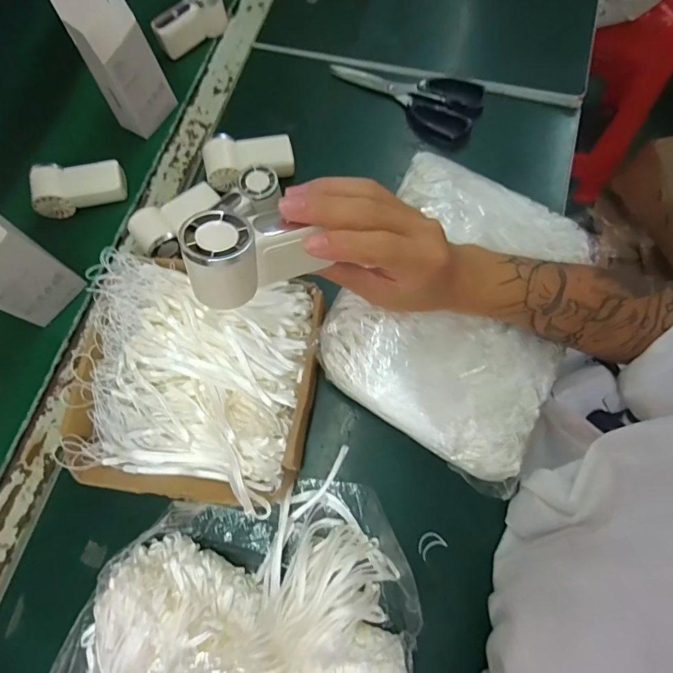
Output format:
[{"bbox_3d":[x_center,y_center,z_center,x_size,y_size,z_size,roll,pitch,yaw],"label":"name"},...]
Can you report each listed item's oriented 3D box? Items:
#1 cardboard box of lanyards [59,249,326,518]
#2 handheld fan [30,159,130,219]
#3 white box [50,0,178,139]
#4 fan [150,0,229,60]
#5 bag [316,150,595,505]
[{"bbox_3d":[-0.121,0.040,0.377,0.200,0.064,0.210,8,73,5],"label":"cardboard box of lanyards"},{"bbox_3d":[-0.281,-0.167,0.468,0.094,0.028,0.049,-16,72,-3],"label":"handheld fan"},{"bbox_3d":[-0.225,-0.289,0.437,0.038,0.155,0.065,24,75,9],"label":"white box"},{"bbox_3d":[-0.179,-0.386,0.524,0.031,0.039,0.089,43,78,14],"label":"fan"},{"bbox_3d":[0.119,-0.036,0.387,0.204,0.054,0.277,26,75,10],"label":"bag"}]

